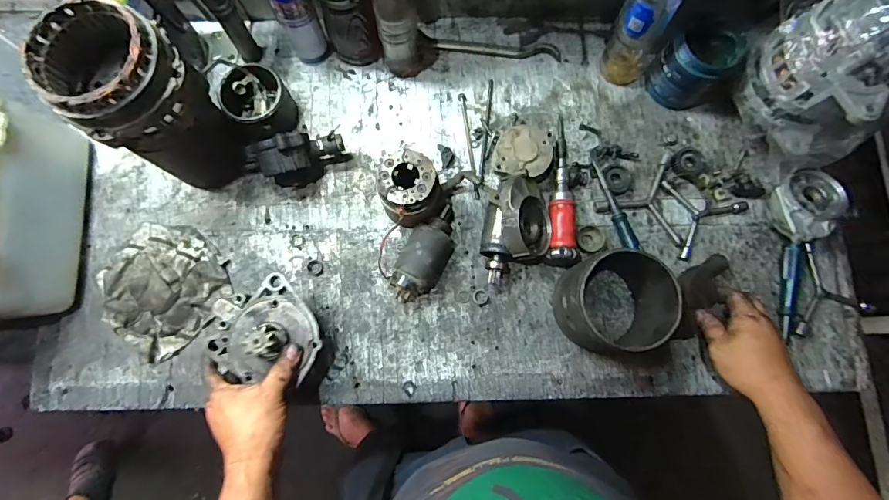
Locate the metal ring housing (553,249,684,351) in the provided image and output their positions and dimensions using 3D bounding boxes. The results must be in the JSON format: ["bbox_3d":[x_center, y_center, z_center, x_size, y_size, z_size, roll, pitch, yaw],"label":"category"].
[{"bbox_3d":[0.214,0.067,0.550,0.122,0.128,0.118,0,79,-2],"label":"metal ring housing"}]

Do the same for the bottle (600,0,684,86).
[{"bbox_3d":[0.269,-0.309,0.571,0.070,0.215,0.074,37,80,5],"label":"bottle"}]

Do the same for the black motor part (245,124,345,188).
[{"bbox_3d":[-0.209,-0.129,0.598,0.141,0.087,0.056,-19,80,-5],"label":"black motor part"}]

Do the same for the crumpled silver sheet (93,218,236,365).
[{"bbox_3d":[-0.389,0.047,0.591,0.157,0.022,0.161,38,80,5],"label":"crumpled silver sheet"}]

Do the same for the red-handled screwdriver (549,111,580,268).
[{"bbox_3d":[0.172,-0.092,0.612,0.045,0.044,0.224,5,79,-1],"label":"red-handled screwdriver"}]

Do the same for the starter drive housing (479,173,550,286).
[{"bbox_3d":[0.098,-0.025,0.581,0.089,0.087,0.137,12,79,0],"label":"starter drive housing"}]

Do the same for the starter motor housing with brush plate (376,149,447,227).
[{"bbox_3d":[-0.041,-0.073,0.572,0.085,0.112,0.077,-31,82,-7],"label":"starter motor housing with brush plate"}]

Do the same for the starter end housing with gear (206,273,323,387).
[{"bbox_3d":[-0.224,0.100,0.516,0.129,0.075,0.126,0,77,0],"label":"starter end housing with gear"}]

